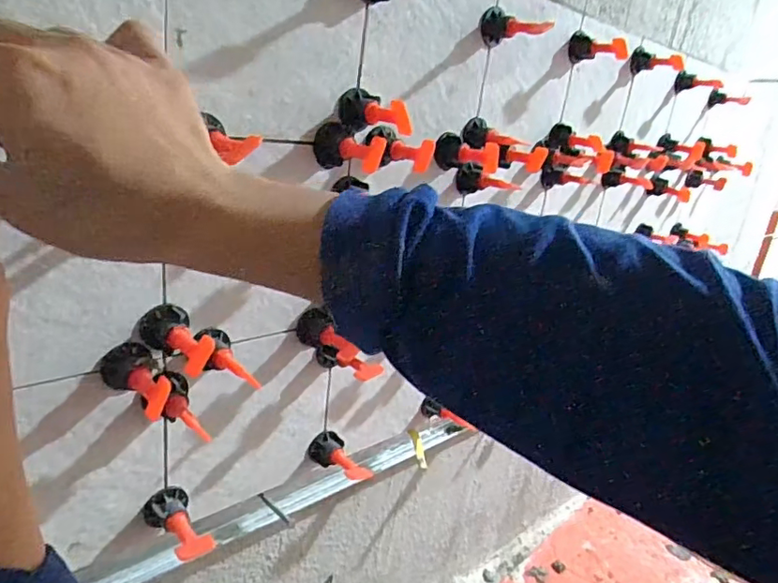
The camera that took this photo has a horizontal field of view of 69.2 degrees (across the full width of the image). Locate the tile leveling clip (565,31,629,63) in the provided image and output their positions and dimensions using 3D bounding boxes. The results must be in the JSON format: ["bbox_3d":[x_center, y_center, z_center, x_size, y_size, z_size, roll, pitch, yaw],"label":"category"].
[{"bbox_3d":[0.223,-0.259,0.600,0.060,0.027,0.026,18,21,28],"label":"tile leveling clip"}]

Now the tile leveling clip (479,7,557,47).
[{"bbox_3d":[0.115,-0.234,0.501,0.063,0.029,0.024,16,20,23],"label":"tile leveling clip"}]

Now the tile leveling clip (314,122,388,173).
[{"bbox_3d":[-0.029,-0.104,0.412,0.030,0.031,0.060,-4,22,-32],"label":"tile leveling clip"}]

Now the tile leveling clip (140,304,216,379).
[{"bbox_3d":[-0.136,0.032,0.363,0.030,0.029,0.055,-6,23,-36],"label":"tile leveling clip"}]

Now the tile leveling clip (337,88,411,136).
[{"bbox_3d":[-0.010,-0.133,0.419,0.028,0.027,0.059,-9,25,-41],"label":"tile leveling clip"}]

